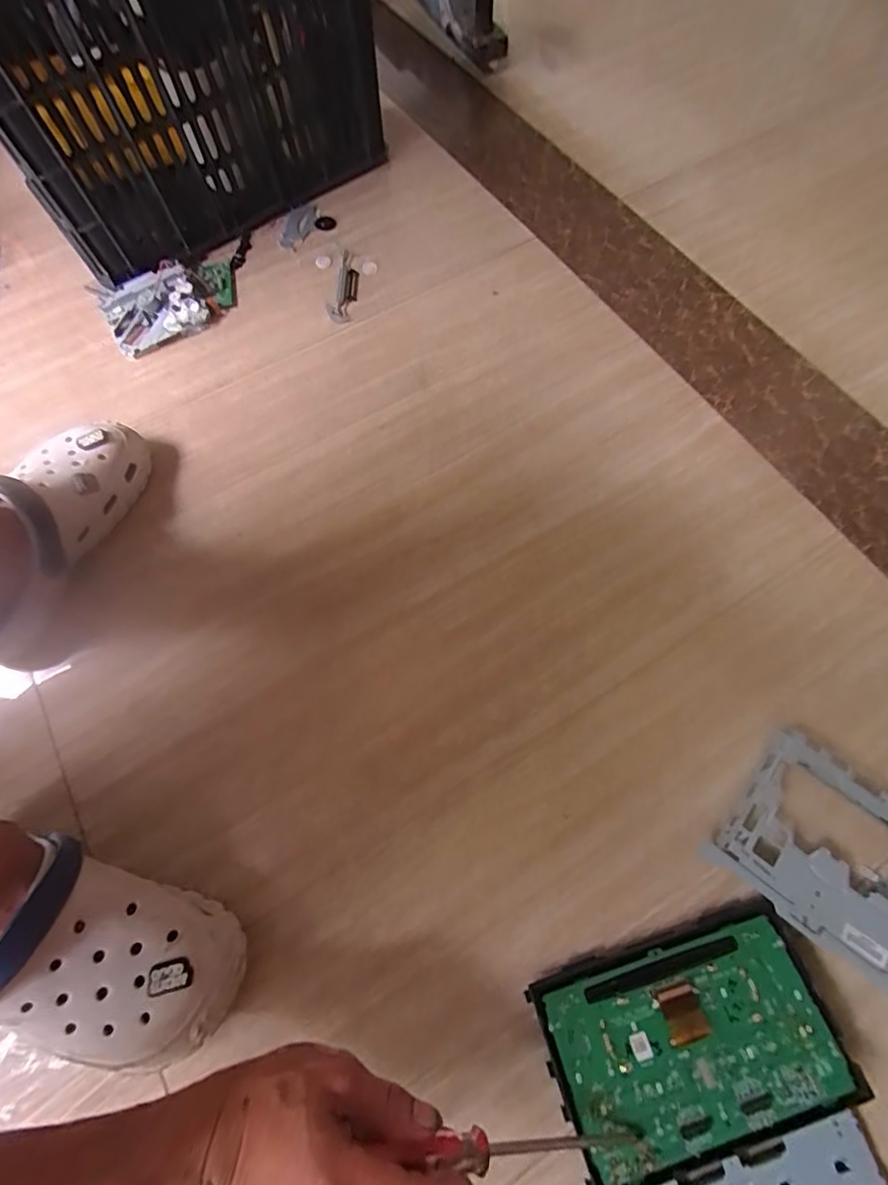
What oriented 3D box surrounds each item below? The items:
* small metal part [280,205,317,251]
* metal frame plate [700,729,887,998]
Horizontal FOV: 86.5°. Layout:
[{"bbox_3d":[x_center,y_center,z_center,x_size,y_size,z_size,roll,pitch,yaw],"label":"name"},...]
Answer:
[{"bbox_3d":[-0.210,-0.527,0.679,0.034,0.008,0.091,13,71,6],"label":"small metal part"},{"bbox_3d":[0.317,0.215,0.392,0.155,0.034,0.132,37,75,13],"label":"metal frame plate"}]

